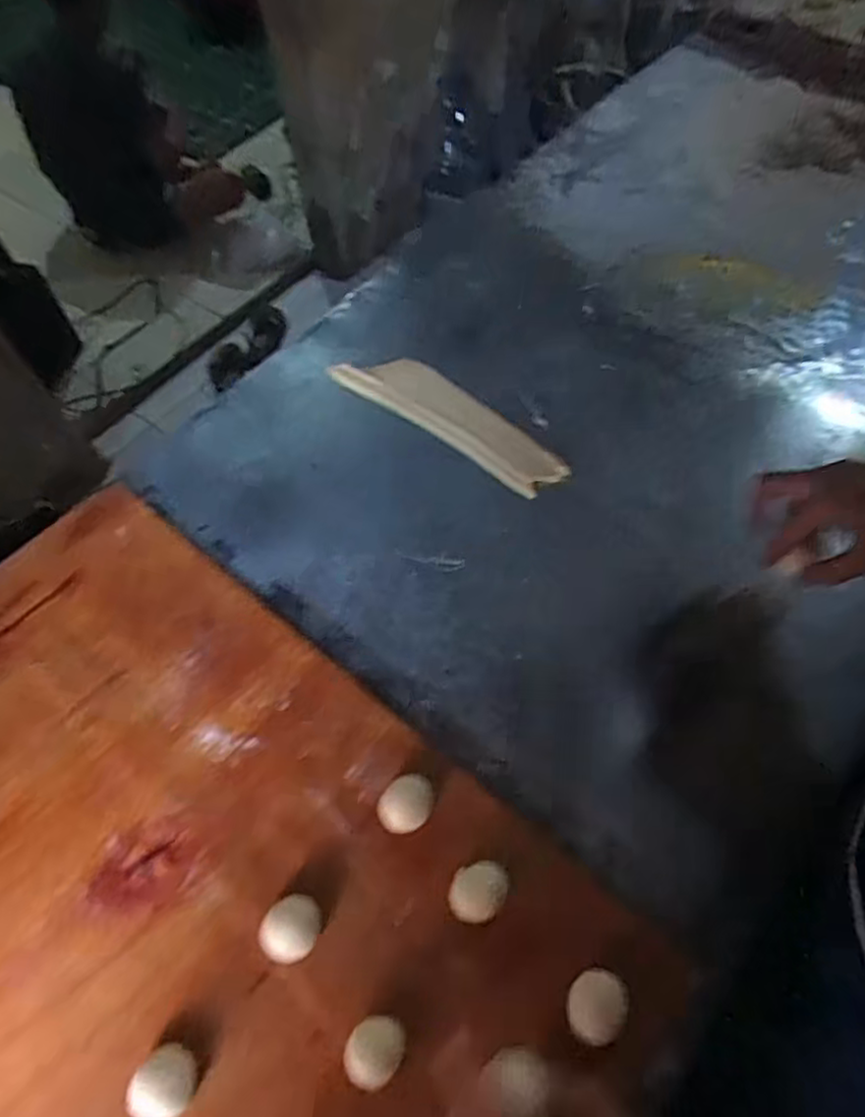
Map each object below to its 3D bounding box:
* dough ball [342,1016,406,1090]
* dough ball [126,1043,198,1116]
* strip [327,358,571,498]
[{"bbox_3d":[-0.032,0.277,0.400,0.035,0.019,0.030,-40,64,-19],"label":"dough ball"},{"bbox_3d":[-0.149,0.294,0.398,0.032,0.023,0.034,-2,59,3],"label":"dough ball"},{"bbox_3d":[0.020,-0.134,0.663,0.235,0.013,0.068,35,67,22],"label":"strip"}]

